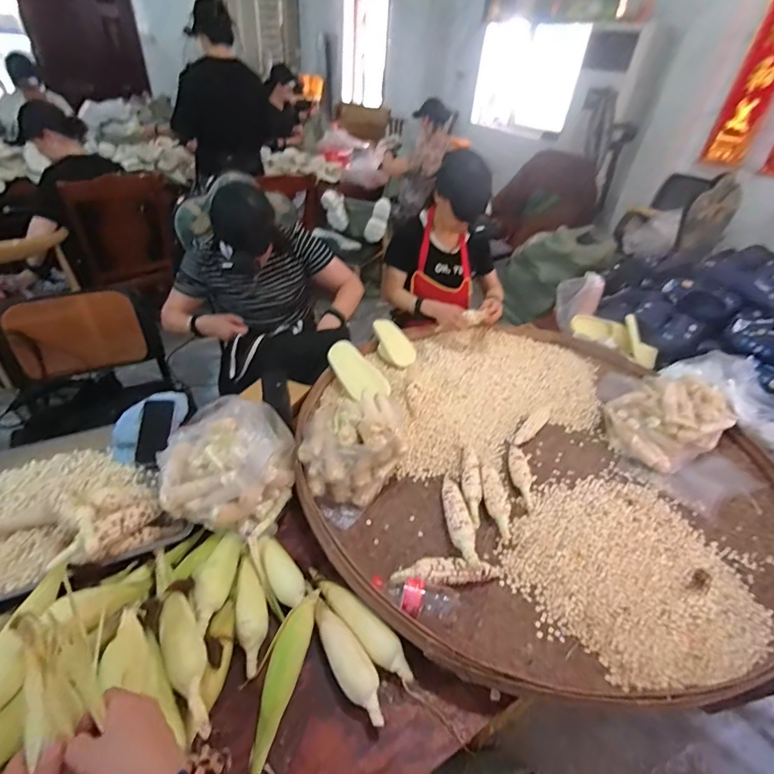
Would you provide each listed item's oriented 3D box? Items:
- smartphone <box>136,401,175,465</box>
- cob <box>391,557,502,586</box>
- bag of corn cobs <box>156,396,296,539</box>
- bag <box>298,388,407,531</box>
[{"bbox_3d":[-0.561,0.107,1.028,0.074,0.015,0.157,2,67,-4],"label":"smartphone"},{"bbox_3d":[0.120,0.365,0.835,0.232,0.046,0.050,-2,41,-9],"label":"cob"},{"bbox_3d":[-0.332,0.170,0.899,0.253,0.178,0.245,14,40,8],"label":"bag of corn cobs"},{"bbox_3d":[-0.092,0.128,0.985,0.227,0.191,0.259,31,46,27],"label":"bag"}]

